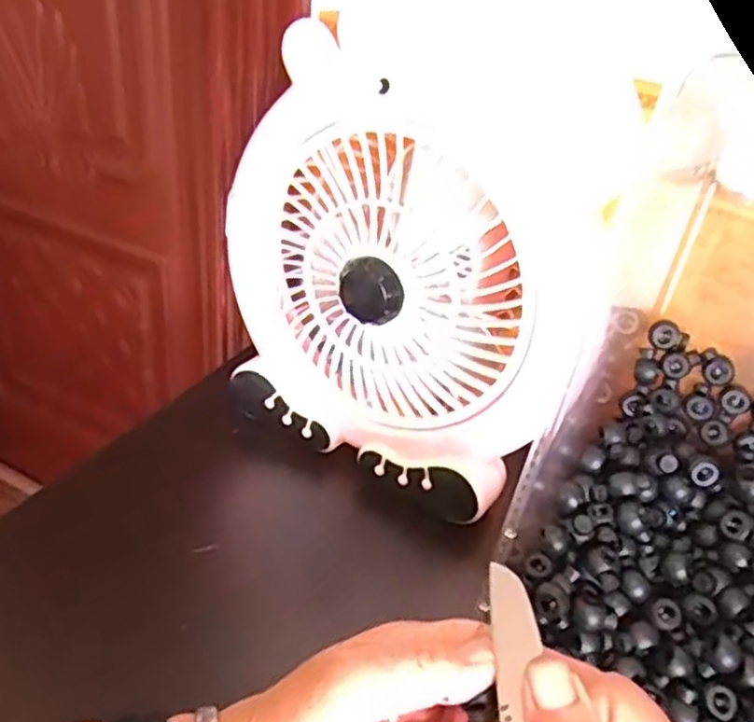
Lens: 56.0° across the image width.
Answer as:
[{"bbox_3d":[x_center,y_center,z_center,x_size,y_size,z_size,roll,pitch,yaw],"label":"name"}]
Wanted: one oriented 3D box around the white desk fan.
[{"bbox_3d":[0.012,-0.053,0.436,0.234,0.228,0.099,23,38,21],"label":"white desk fan"}]

